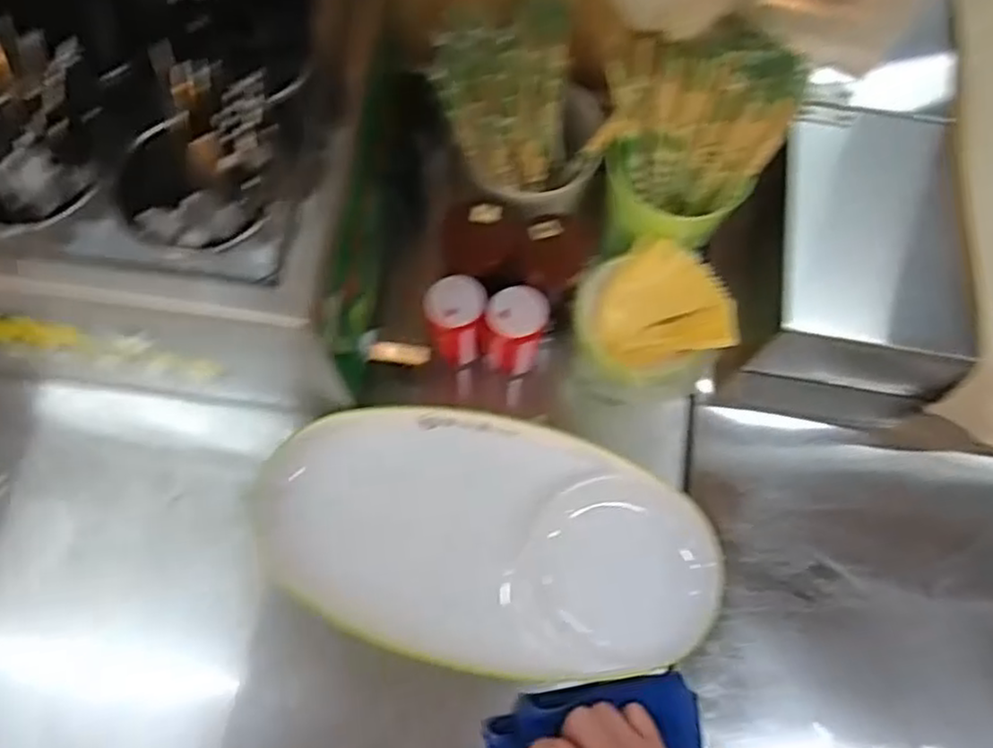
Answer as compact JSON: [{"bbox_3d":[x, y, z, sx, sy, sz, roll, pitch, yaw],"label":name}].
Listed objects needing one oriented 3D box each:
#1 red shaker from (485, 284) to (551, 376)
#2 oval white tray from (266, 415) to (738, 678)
[{"bbox_3d":[0.016,-0.033,0.626,0.048,0.112,0.044,10,72,2],"label":"red shaker"},{"bbox_3d":[-0.010,0.138,0.594,0.365,0.044,0.191,14,72,3],"label":"oval white tray"}]

